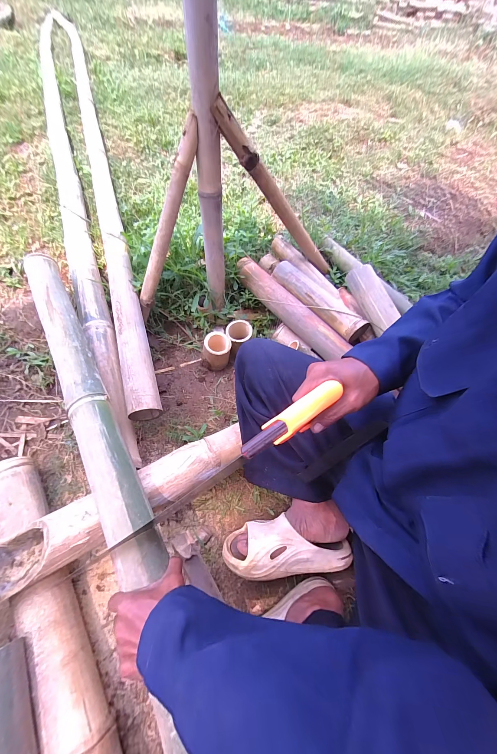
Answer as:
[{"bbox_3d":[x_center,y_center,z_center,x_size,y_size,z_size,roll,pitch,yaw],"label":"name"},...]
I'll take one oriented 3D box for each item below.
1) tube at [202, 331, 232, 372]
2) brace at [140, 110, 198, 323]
[{"bbox_3d":[-0.098,-0.071,0.805,0.091,0.116,0.078,-6,58,-7],"label":"tube"},{"bbox_3d":[-0.220,-0.355,0.672,0.038,0.491,0.030,-9,54,-44],"label":"brace"}]

